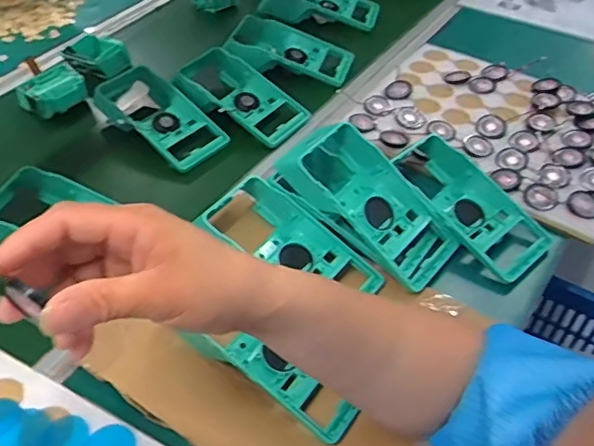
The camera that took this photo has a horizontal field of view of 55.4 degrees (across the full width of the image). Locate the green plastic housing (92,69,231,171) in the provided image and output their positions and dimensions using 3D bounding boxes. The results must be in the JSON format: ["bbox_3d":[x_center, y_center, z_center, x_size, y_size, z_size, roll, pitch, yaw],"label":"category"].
[{"bbox_3d":[-0.180,-0.140,0.723,0.096,0.044,0.194,-36,54,-29],"label":"green plastic housing"}]

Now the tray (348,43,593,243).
[{"bbox_3d":[0.248,-0.125,0.691,0.315,0.021,0.242,28,53,27],"label":"tray"}]

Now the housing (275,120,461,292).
[{"bbox_3d":[0.072,-0.016,0.571,0.184,0.075,0.090,40,55,15],"label":"housing"}]

